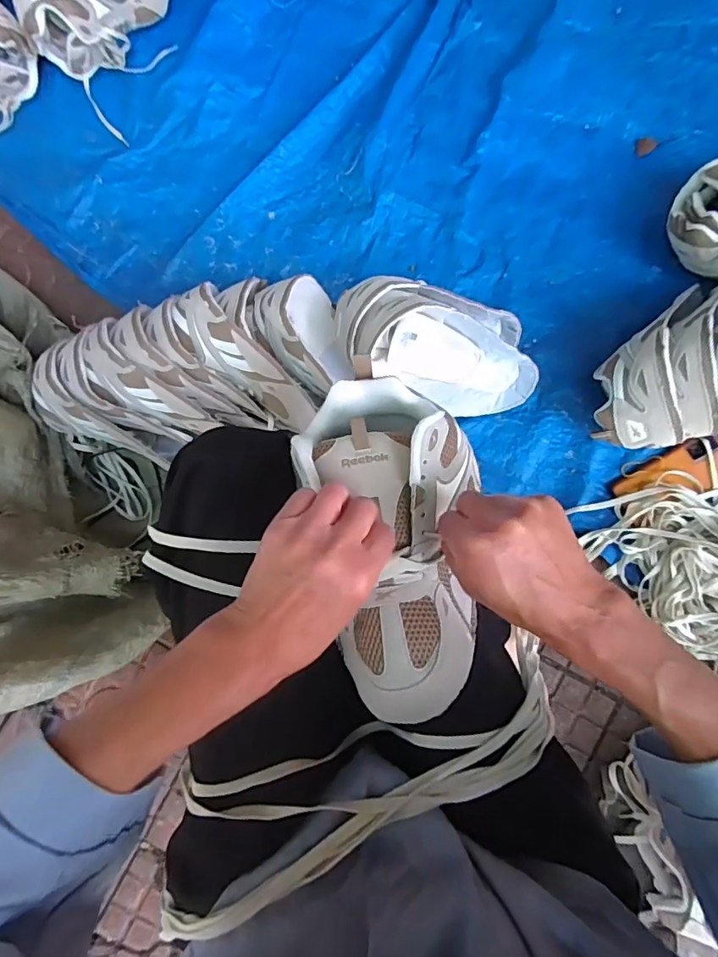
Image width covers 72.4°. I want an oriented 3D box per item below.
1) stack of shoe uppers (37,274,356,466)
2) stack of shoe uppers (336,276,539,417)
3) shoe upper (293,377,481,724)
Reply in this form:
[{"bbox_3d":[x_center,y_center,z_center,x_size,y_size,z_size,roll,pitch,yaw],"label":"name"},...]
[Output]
[{"bbox_3d":[-0.230,-0.136,0.674,0.406,0.145,0.204,-14,81,5],"label":"stack of shoe uppers"},{"bbox_3d":[0.105,-0.175,0.672,0.283,0.124,0.132,9,84,8],"label":"stack of shoe uppers"},{"bbox_3d":[0.027,0.043,0.359,0.126,0.065,0.246,-8,78,6],"label":"shoe upper"}]

